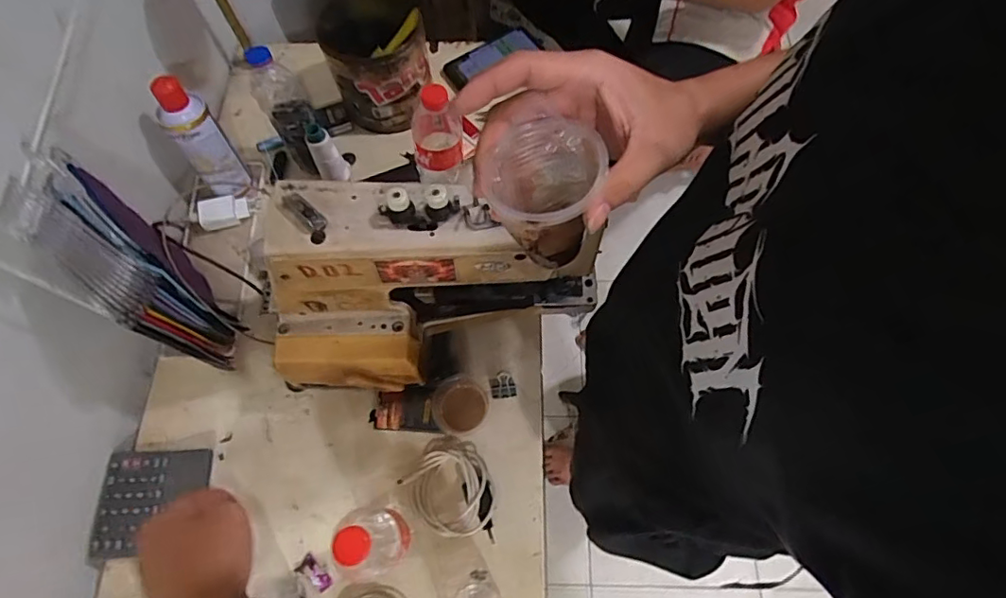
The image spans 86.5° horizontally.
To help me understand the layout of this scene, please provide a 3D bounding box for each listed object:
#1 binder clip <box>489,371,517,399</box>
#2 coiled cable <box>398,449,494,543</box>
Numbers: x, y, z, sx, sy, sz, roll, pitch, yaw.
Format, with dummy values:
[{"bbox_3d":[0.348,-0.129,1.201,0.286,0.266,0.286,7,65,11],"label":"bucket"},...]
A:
[{"bbox_3d":[-0.001,0.116,0.730,0.033,0.019,0.038,-11,68,-4],"label":"binder clip"},{"bbox_3d":[-0.068,0.238,0.666,0.120,0.043,0.099,8,68,4],"label":"coiled cable"}]

